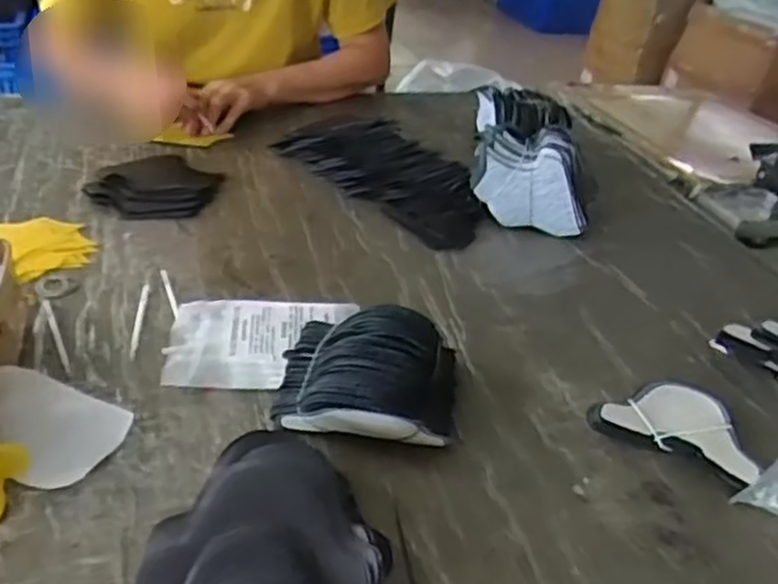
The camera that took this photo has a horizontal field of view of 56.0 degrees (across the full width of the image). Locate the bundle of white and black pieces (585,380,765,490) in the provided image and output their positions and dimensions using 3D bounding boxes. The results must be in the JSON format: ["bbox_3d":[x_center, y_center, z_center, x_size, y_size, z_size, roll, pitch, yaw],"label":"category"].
[{"bbox_3d":[0.249,0.113,0.634,0.131,0.022,0.090,22,37,20],"label":"bundle of white and black pieces"}]

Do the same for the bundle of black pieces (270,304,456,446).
[{"bbox_3d":[-0.015,0.072,0.581,0.143,0.092,0.106,10,34,4],"label":"bundle of black pieces"}]

